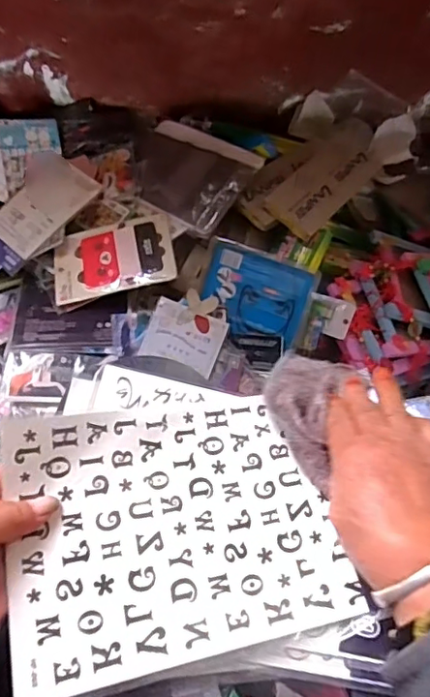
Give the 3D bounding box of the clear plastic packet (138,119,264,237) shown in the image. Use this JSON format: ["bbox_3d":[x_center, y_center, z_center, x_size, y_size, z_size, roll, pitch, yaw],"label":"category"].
[{"bbox_3d":[-0.045,-0.276,0.861,0.206,0.018,0.147,34,83,29],"label":"clear plastic packet"}]

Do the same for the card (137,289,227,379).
[{"bbox_3d":[-0.038,-0.027,0.773,0.103,0.012,0.107,20,80,-3],"label":"card"}]

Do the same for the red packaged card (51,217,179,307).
[{"bbox_3d":[-0.150,-0.133,0.821,0.178,0.013,0.112,-12,70,1],"label":"red packaged card"}]

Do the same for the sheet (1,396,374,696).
[{"bbox_3d":[-0.023,0.106,0.357,0.203,0.049,0.173,-11,67,-7],"label":"sheet"}]

